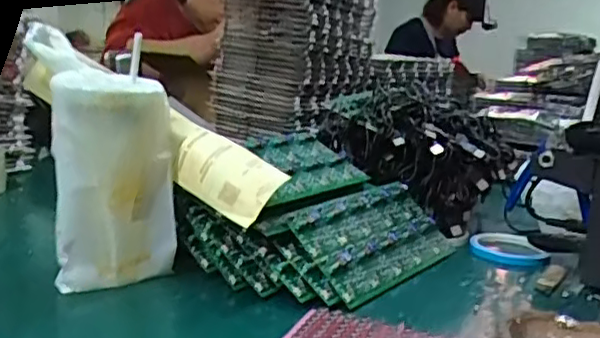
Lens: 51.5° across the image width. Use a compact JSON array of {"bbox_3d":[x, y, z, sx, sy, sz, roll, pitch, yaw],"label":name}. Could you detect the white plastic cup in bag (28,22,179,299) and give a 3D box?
[{"bbox_3d":[-0.174,0.008,0.564,0.084,0.205,0.097,13,15,36],"label":"white plastic cup in bag"}]

